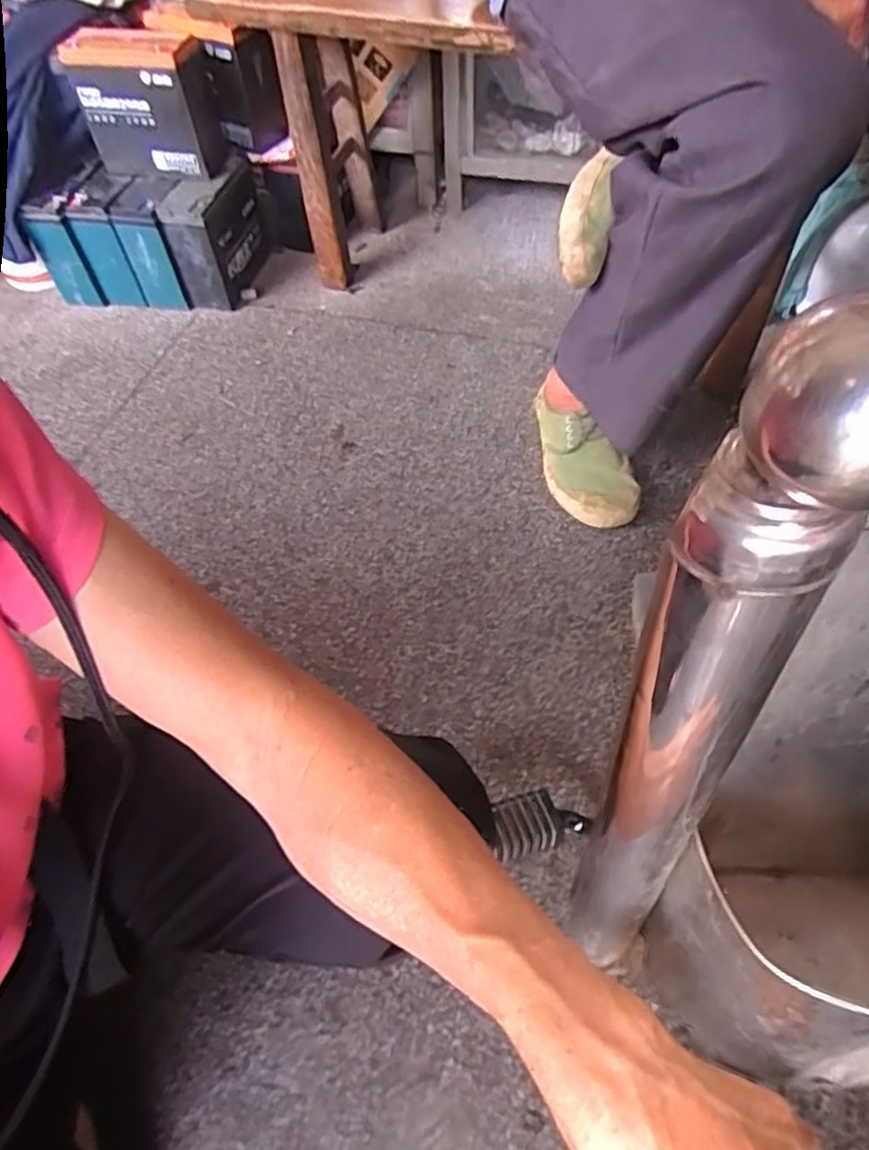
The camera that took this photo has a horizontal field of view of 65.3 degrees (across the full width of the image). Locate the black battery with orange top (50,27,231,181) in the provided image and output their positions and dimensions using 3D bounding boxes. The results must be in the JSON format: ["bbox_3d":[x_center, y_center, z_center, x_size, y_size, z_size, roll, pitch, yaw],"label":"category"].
[{"bbox_3d":[-0.469,-0.759,1.090,0.227,0.174,0.119,13,57,11],"label":"black battery with orange top"}]

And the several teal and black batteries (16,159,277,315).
[{"bbox_3d":[-0.490,-0.590,1.185,0.344,0.177,0.182,1,56,4],"label":"several teal and black batteries"}]

